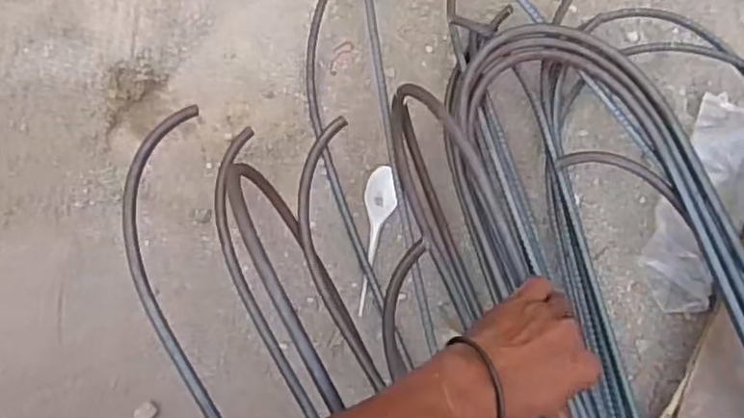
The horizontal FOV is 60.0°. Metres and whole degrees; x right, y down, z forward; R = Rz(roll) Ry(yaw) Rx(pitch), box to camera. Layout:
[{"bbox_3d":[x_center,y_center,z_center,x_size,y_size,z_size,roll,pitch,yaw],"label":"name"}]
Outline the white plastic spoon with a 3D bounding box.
[{"bbox_3d":[0.007,0.031,0.658,0.032,0.011,0.151,3,75,-1],"label":"white plastic spoon"}]

